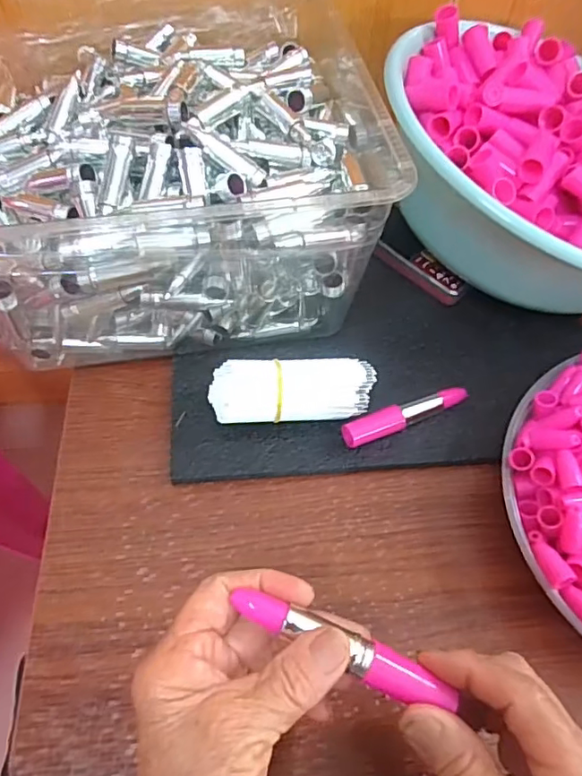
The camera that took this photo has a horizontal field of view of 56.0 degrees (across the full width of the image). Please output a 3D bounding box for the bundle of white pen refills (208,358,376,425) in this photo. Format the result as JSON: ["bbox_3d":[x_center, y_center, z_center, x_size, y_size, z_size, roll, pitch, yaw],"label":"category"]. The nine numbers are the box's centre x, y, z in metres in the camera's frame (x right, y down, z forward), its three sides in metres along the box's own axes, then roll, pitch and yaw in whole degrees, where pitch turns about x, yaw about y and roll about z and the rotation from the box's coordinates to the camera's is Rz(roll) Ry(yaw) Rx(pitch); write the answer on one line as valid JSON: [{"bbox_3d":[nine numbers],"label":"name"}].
[{"bbox_3d":[-0.001,0.006,0.382,0.113,0.041,0.041,1,58,-2],"label":"bundle of white pen refills"}]

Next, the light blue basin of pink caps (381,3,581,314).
[{"bbox_3d":[0.212,-0.180,0.459,0.278,0.134,0.260,1,58,-2],"label":"light blue basin of pink caps"}]

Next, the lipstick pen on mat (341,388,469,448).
[{"bbox_3d":[0.084,0.021,0.393,0.101,0.019,0.019,-18,61,-14],"label":"lipstick pen on mat"}]

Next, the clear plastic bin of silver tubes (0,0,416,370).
[{"bbox_3d":[-0.111,-0.184,0.440,0.308,0.135,0.315,-7,59,-7],"label":"clear plastic bin of silver tubes"}]

